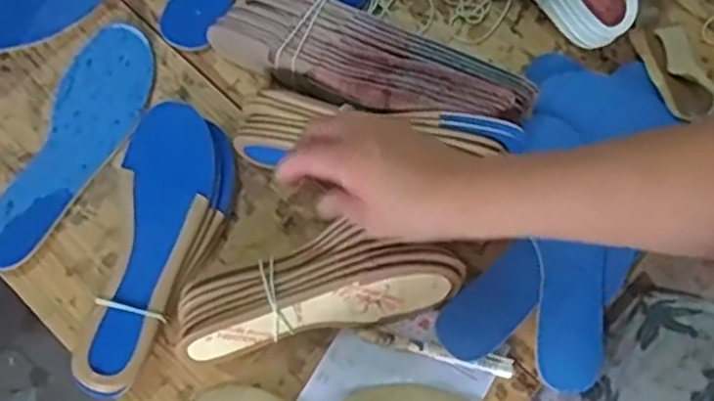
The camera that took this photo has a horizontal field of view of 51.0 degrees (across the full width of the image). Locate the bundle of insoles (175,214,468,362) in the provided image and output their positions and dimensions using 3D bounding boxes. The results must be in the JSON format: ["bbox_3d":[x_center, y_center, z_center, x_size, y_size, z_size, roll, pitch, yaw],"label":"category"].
[{"bbox_3d":[-0.029,0.067,0.581,0.216,0.058,0.069,-11,75,-6],"label":"bundle of insoles"}]

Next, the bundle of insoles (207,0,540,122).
[{"bbox_3d":[0.011,-0.111,0.627,0.260,0.089,0.071,24,76,5],"label":"bundle of insoles"}]

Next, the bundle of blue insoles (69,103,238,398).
[{"bbox_3d":[-0.166,0.039,0.614,0.087,0.029,0.235,16,75,3],"label":"bundle of blue insoles"}]

